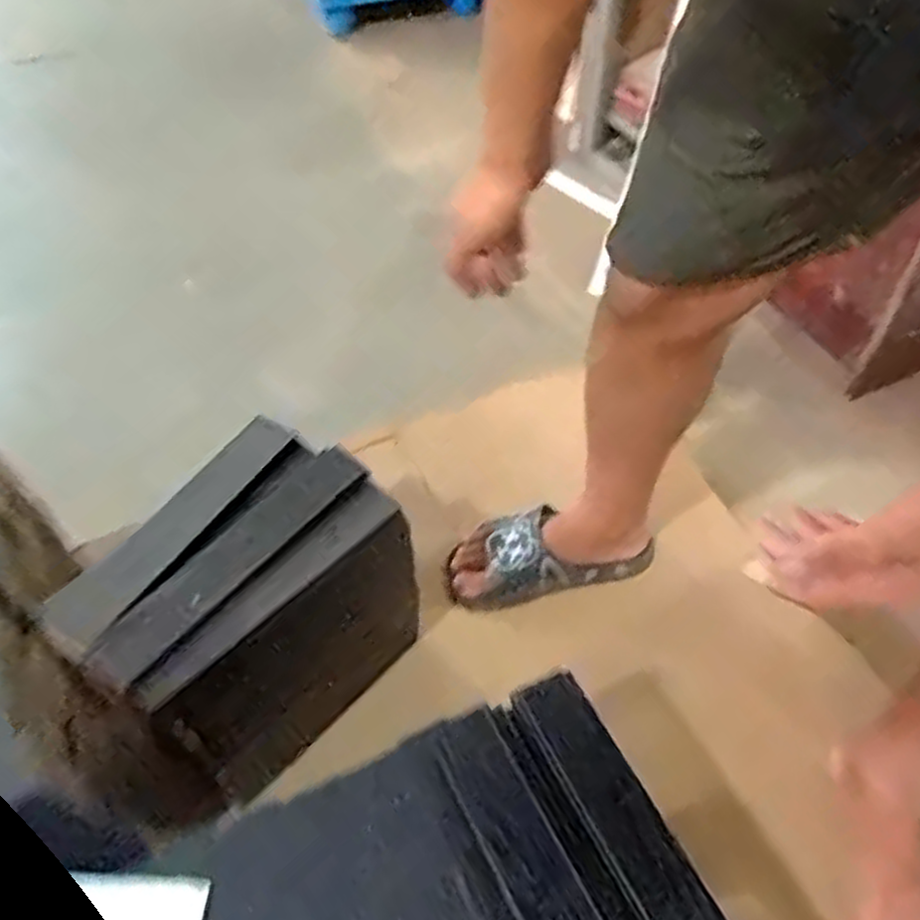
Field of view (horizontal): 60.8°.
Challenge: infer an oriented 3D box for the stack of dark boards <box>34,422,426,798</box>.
[{"bbox_3d":[-0.209,0.179,0.840,0.179,0.318,0.290,27,55,19],"label":"stack of dark boards"}]

